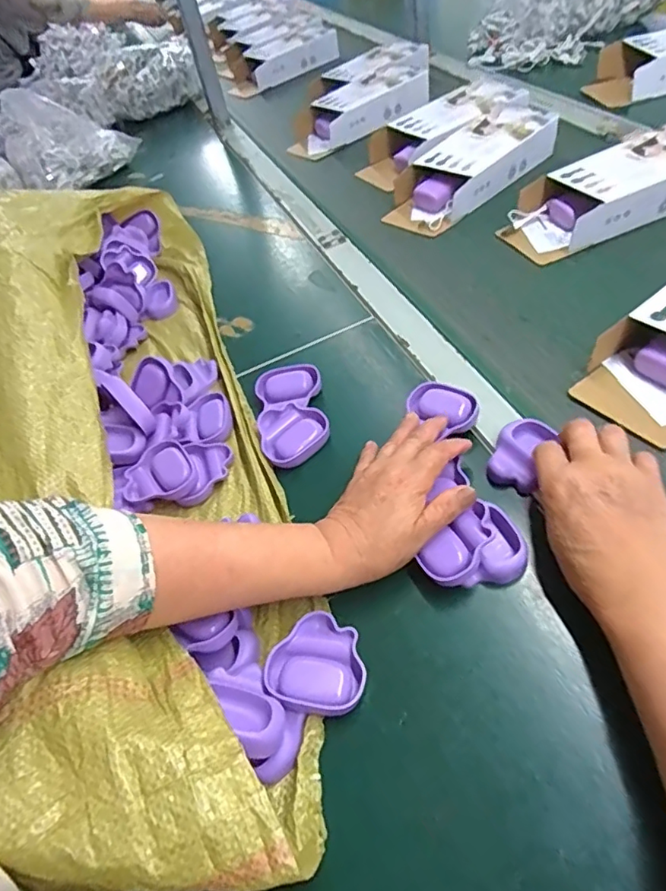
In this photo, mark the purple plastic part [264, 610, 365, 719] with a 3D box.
[{"bbox_3d":[-0.009,0.143,0.367,0.062,0.013,0.062,-3,49,3],"label":"purple plastic part"}]

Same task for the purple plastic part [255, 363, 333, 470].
[{"bbox_3d":[-0.040,-0.033,0.527,0.062,0.014,0.119,-9,49,-3],"label":"purple plastic part"}]

